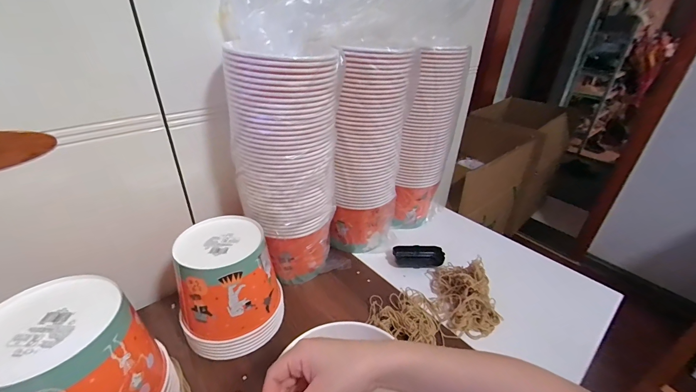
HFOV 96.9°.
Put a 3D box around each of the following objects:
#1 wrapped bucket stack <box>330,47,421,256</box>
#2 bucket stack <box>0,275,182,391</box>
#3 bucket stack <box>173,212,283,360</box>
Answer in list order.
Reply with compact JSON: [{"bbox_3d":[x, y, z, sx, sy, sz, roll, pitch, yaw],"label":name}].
[{"bbox_3d":[0.044,-0.067,0.634,0.140,0.425,0.140,6,32,7],"label":"wrapped bucket stack"},{"bbox_3d":[-0.291,0.215,0.350,0.148,0.205,0.139,-23,39,-34],"label":"bucket stack"},{"bbox_3d":[-0.191,0.144,0.505,0.141,0.174,0.137,-13,34,-22],"label":"bucket stack"}]

